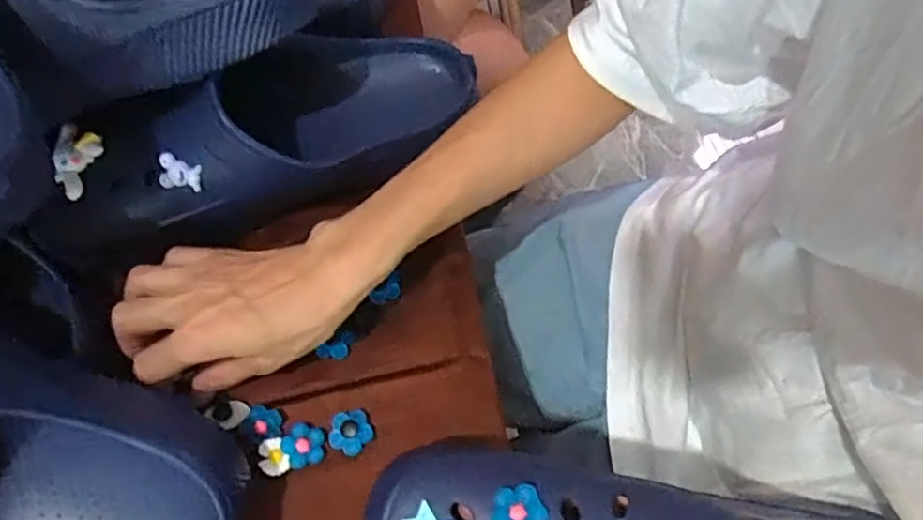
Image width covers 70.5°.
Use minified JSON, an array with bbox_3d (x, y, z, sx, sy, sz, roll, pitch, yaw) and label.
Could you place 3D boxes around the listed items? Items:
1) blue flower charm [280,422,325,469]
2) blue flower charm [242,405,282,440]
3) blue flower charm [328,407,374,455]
[{"bbox_3d":[-0.092,0.107,0.379,0.024,0.007,0.024,-1,67,3],"label":"blue flower charm"},{"bbox_3d":[-0.117,0.097,0.386,0.023,0.004,0.020,15,69,9],"label":"blue flower charm"},{"bbox_3d":[-0.065,0.100,0.377,0.025,0.006,0.024,-1,67,3],"label":"blue flower charm"}]

